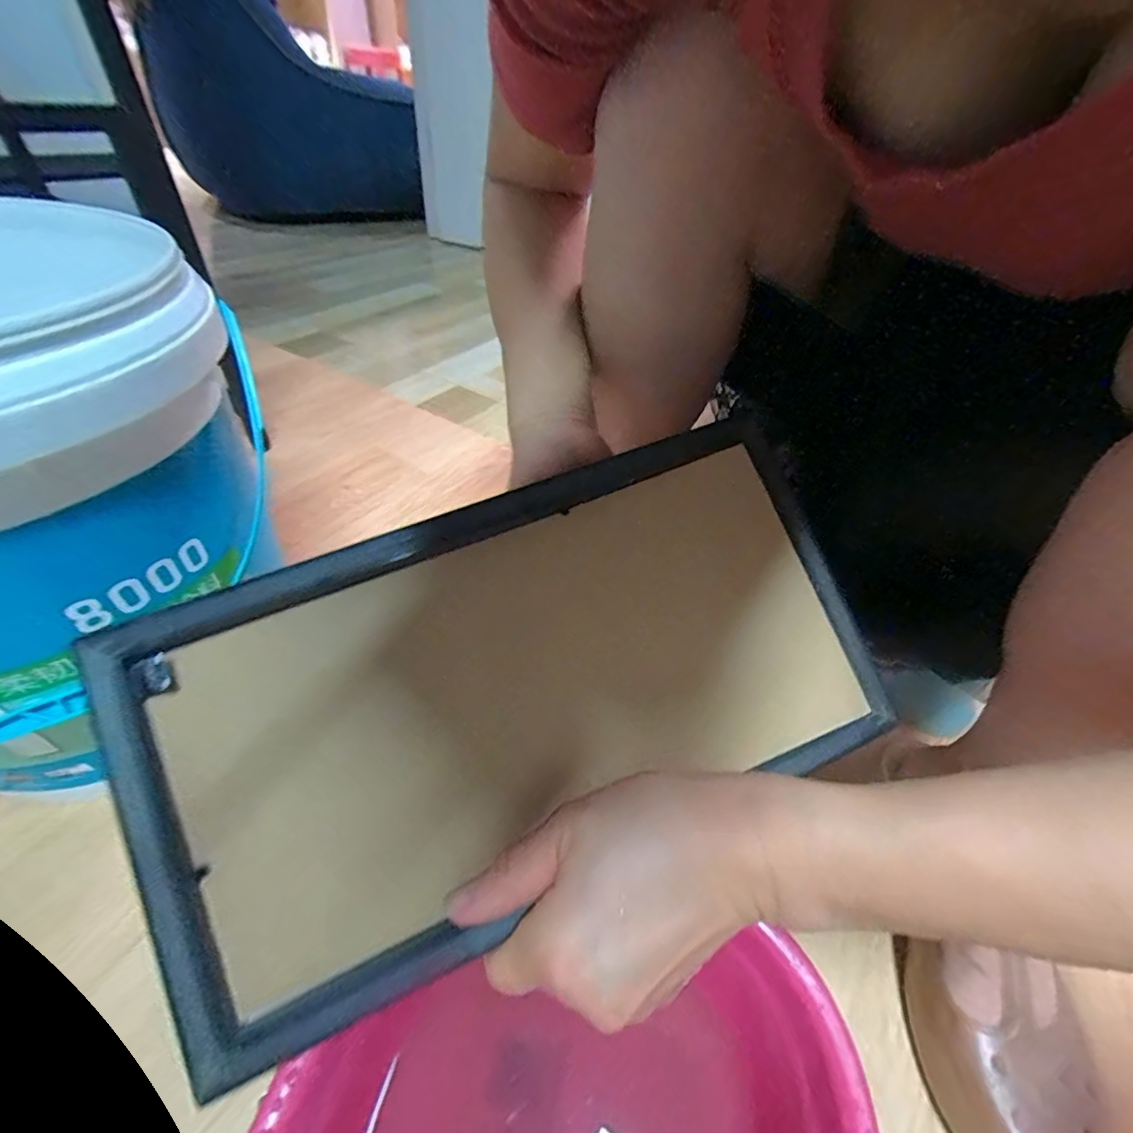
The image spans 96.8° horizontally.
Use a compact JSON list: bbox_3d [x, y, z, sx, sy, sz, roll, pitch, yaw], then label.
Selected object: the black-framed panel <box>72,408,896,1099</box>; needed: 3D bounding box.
[{"bbox_3d":[-0.021,0.053,0.231,0.323,0.019,0.175,-22,84,-12],"label":"black-framed panel"}]

